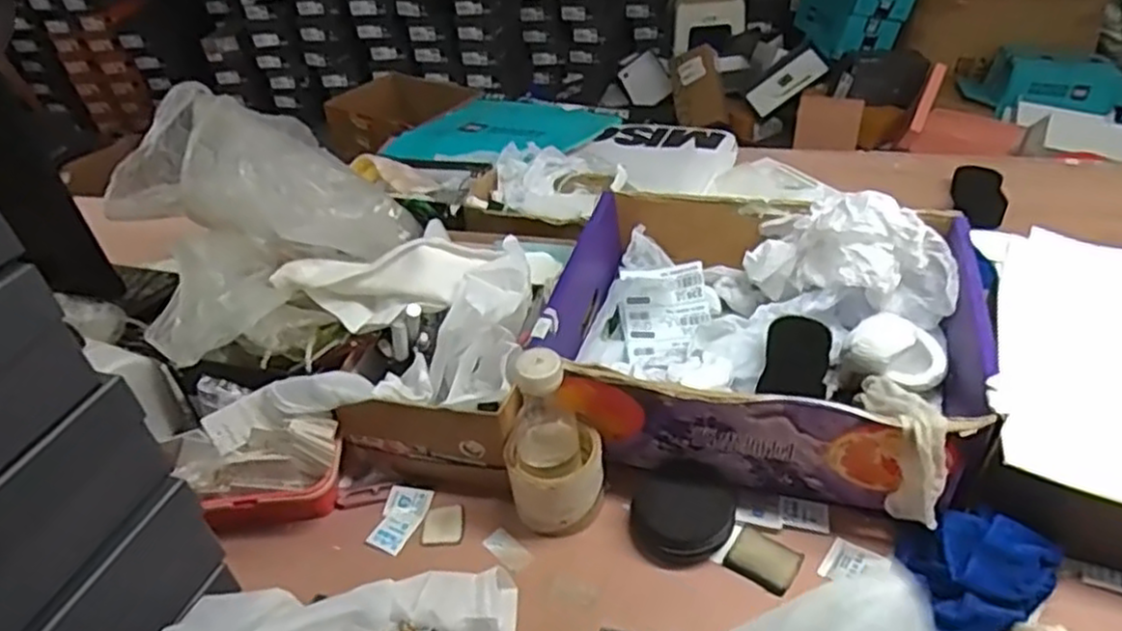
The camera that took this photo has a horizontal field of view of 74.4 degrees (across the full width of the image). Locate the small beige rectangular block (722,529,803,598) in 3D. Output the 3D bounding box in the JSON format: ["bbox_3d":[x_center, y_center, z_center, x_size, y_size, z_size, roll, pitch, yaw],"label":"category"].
[{"bbox_3d":[0.180,0.218,0.658,0.057,0.012,0.045,21,47,30],"label":"small beige rectangular block"}]

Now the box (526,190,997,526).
[{"bbox_3d":[0.202,0.003,0.770,0.398,0.153,0.344,8,42,17],"label":"box"}]

